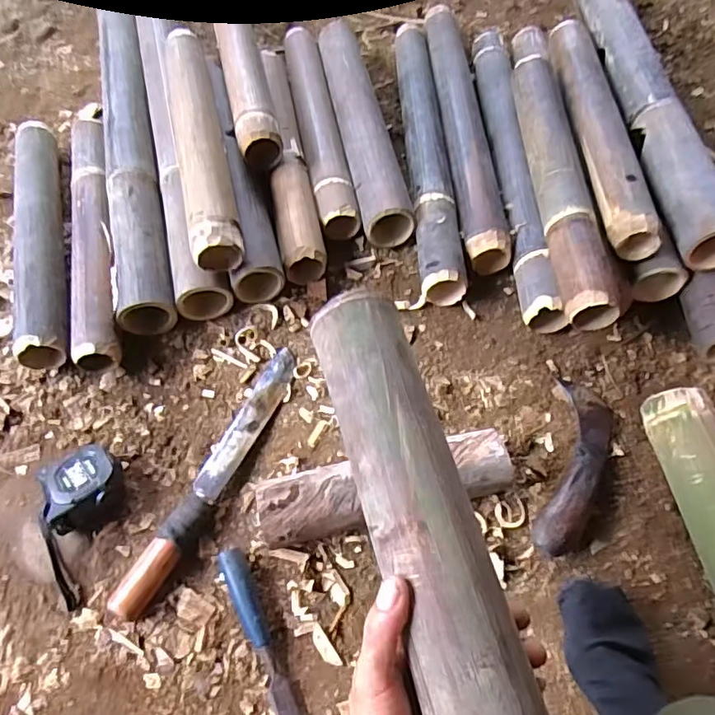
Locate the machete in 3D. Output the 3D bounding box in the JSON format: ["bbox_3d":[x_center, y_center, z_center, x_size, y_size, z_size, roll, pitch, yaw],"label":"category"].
[{"bbox_3d":[-0.165,0.128,0.639,0.039,0.033,0.343,22,65,14],"label":"machete"}]

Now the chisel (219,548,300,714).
[{"bbox_3d":[-0.090,0.301,0.548,0.024,0.026,0.226,-24,64,-10],"label":"chisel"}]

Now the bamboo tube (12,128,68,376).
[{"bbox_3d":[-0.465,-0.191,0.810,0.063,0.064,0.466,-17,63,-6],"label":"bamboo tube"}]

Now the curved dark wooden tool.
[{"bbox_3d":[0.251,0.121,0.626,0.065,0.039,0.218,18,64,11],"label":"curved dark wooden tool"}]

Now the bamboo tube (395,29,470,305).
[{"bbox_3d":[0.104,-0.345,0.869,0.065,0.062,0.601,-3,61,0],"label":"bamboo tube"}]

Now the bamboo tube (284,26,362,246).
[{"bbox_3d":[-0.066,-0.387,0.901,0.062,0.053,0.491,-10,61,-4],"label":"bamboo tube"}]

